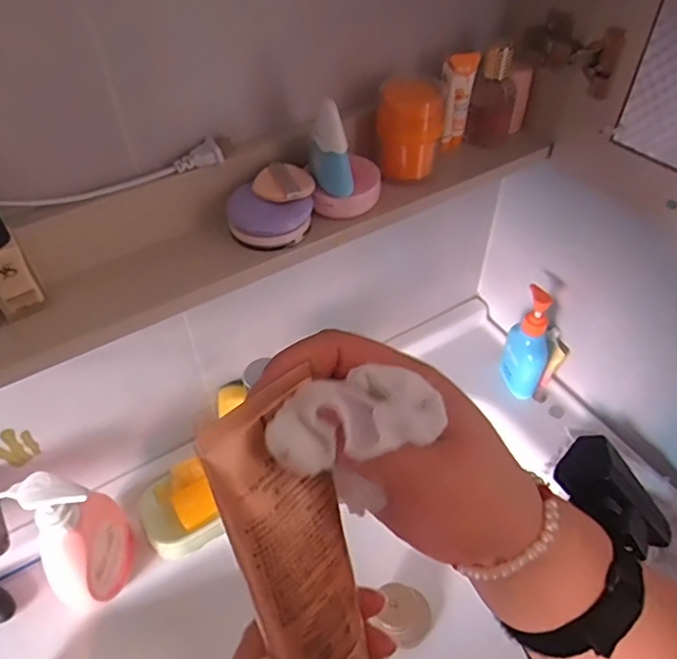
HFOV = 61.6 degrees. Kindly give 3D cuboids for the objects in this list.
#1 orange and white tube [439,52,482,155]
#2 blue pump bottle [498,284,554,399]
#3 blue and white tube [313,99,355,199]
[{"bbox_3d":[0.120,-0.229,0.576,0.031,0.090,0.031,7,48,8],"label":"orange and white tube"},{"bbox_3d":[0.258,0.019,0.776,0.038,0.156,0.067,-7,47,-5],"label":"blue pump bottle"},{"bbox_3d":[-0.005,-0.154,0.483,0.031,0.070,0.039,-4,47,-2],"label":"blue and white tube"}]

